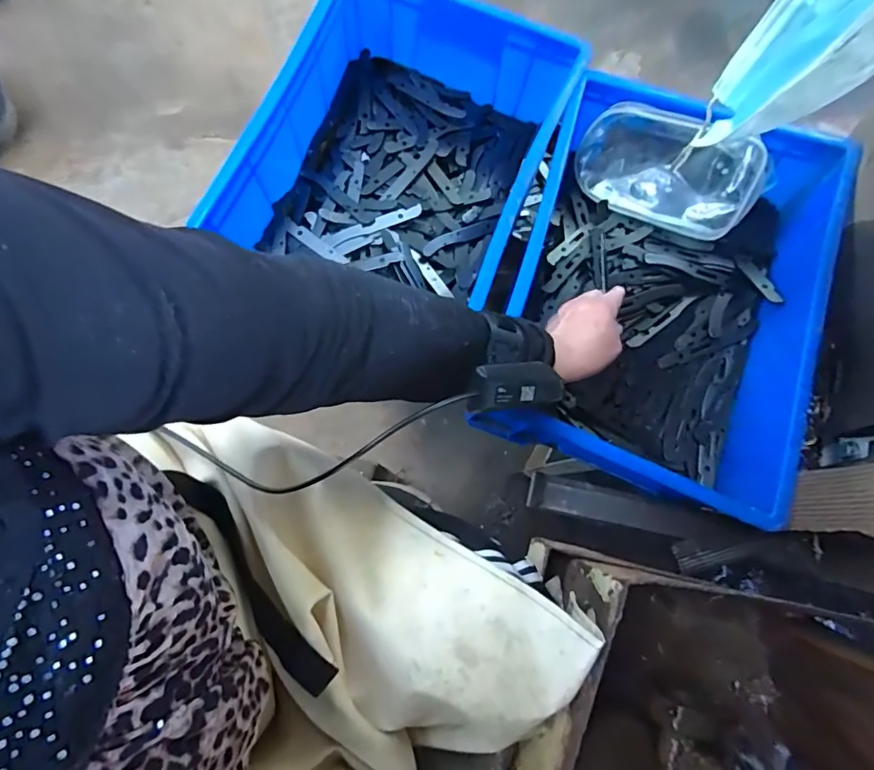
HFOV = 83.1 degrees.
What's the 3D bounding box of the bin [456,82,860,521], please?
[{"bbox_3d":[0.245,-0.096,0.533,0.300,0.108,0.400,21,80,4],"label":"bin"}]

